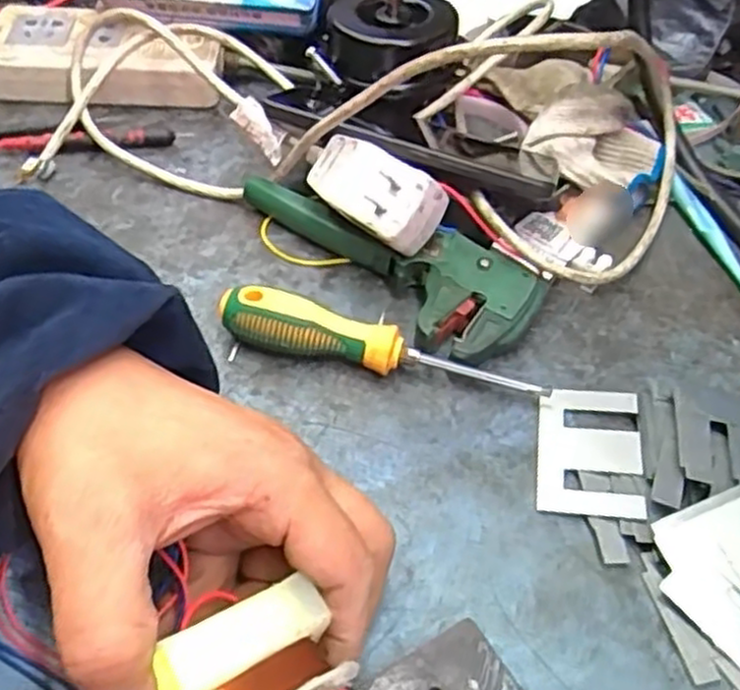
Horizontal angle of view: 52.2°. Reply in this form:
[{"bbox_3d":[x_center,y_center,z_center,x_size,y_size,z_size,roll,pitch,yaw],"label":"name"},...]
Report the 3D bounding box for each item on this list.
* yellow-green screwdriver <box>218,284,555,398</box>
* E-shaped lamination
[{"bbox_3d":[0.005,0.000,0.357,0.154,0.030,0.023,10,51,6],"label":"yellow-green screwdriver"},{"bbox_3d":[0.098,0.047,0.338,0.044,0.004,0.067,2,48,13],"label":"E-shaped lamination"}]

